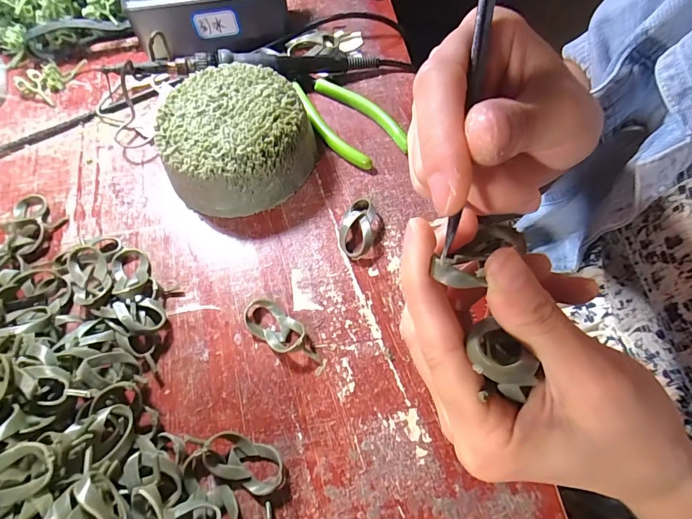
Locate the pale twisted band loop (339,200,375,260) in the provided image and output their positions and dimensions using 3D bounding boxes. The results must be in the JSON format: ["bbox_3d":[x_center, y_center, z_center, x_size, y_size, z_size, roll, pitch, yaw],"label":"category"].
[{"bbox_3d":[0.007,-0.022,0.273,0.023,0.013,0.042,6,65,4],"label":"pale twisted band loop"}]

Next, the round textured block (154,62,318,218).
[{"bbox_3d":[-0.079,-0.086,0.288,0.100,0.046,0.098,-1,64,1],"label":"round textured block"}]

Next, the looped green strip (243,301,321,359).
[{"bbox_3d":[-0.040,0.044,0.243,0.053,0.012,0.022,35,70,17],"label":"looped green strip"}]

